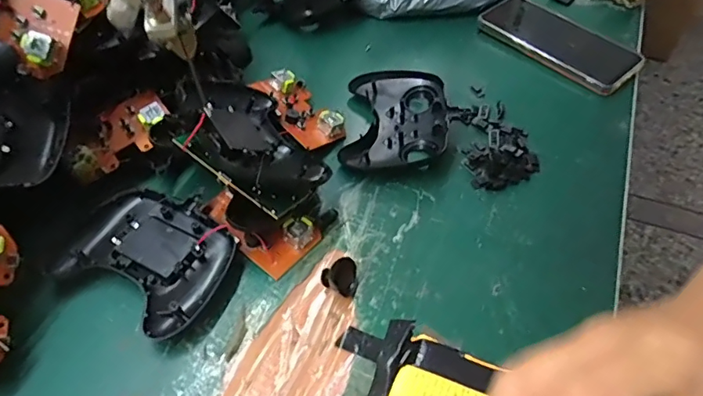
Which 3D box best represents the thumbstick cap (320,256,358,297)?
[{"bbox_3d":[-0.007,0.056,0.341,0.025,0.019,0.024,0,52,0],"label":"thumbstick cap"}]

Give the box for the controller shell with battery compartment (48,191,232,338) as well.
[{"bbox_3d":[-0.142,0.041,0.351,0.116,0.017,0.088,22,55,16],"label":"controller shell with battery compartment"}]

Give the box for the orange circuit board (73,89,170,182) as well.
[{"bbox_3d":[-0.188,-0.051,0.398,0.044,0.024,0.089,42,63,10],"label":"orange circuit board"}]

